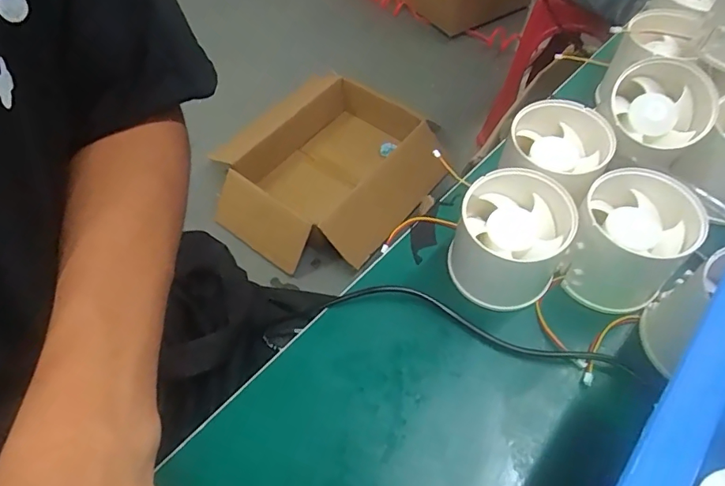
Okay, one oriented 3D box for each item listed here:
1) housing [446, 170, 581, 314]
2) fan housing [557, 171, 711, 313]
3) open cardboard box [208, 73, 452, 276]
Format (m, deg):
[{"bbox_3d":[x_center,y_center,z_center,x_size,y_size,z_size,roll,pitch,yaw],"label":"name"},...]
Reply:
[{"bbox_3d":[0.072,0.000,0.244,0.053,0.053,0.047,24,61,16],"label":"housing"},{"bbox_3d":[0.130,0.000,0.241,0.050,0.050,0.050,-1,57,1],"label":"fan housing"},{"bbox_3d":[-0.078,-0.162,1.214,0.402,0.154,0.506,35,65,22],"label":"open cardboard box"}]

